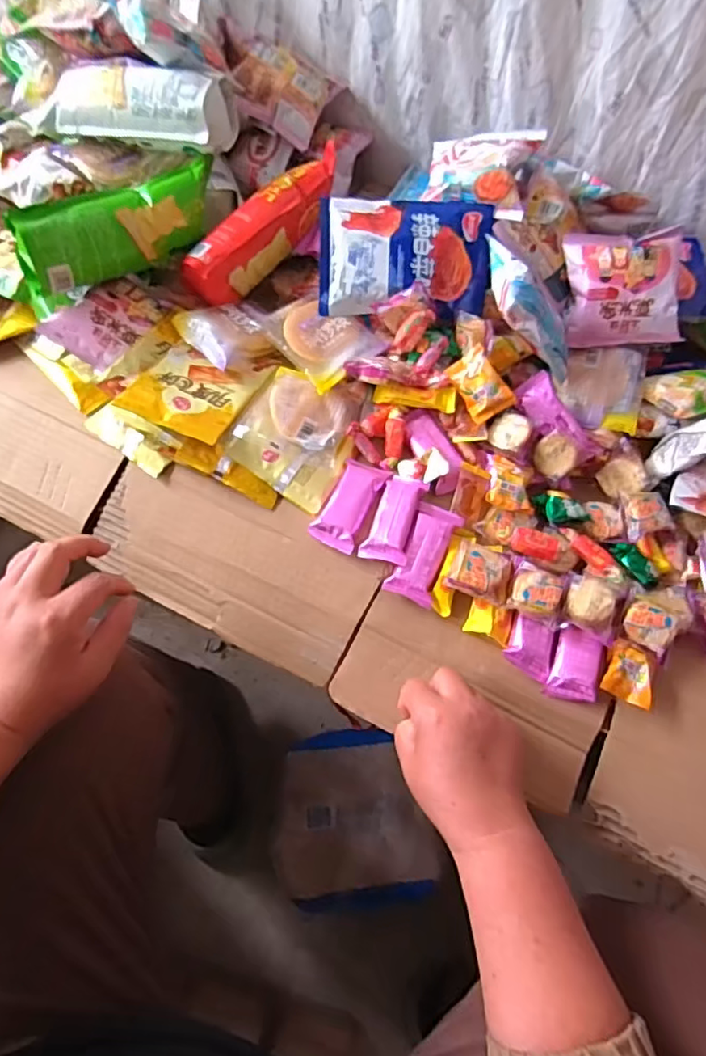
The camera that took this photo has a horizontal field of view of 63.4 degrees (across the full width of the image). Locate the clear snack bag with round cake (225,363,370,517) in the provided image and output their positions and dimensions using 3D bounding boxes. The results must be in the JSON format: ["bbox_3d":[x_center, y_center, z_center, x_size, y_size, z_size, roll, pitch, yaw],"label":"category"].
[{"bbox_3d":[-0.051,-0.101,0.565,0.106,0.034,0.140,23,62,9],"label":"clear snack bag with round cake"}]

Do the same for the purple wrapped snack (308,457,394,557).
[{"bbox_3d":[-0.002,-0.024,0.541,0.042,0.014,0.093,23,62,9],"label":"purple wrapped snack"}]

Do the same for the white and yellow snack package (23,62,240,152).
[{"bbox_3d":[-0.234,-0.441,0.593,0.212,0.065,0.063,12,61,4],"label":"white and yellow snack package"}]

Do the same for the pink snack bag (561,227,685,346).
[{"bbox_3d":[0.280,-0.246,0.592,0.114,0.111,0.032,3,16,5],"label":"pink snack bag"}]

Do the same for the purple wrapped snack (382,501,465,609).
[{"bbox_3d":[0.066,0.022,0.528,0.043,0.020,0.092,22,62,9],"label":"purple wrapped snack"}]

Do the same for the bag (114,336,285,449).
[{"bbox_3d":[-0.149,-0.151,0.564,0.111,0.013,0.135,20,62,8],"label":"bag"}]

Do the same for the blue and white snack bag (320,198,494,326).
[{"bbox_3d":[0.055,-0.277,0.592,0.173,0.030,0.116,1,95,-4],"label":"blue and white snack bag"}]

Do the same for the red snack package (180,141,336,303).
[{"bbox_3d":[-0.094,-0.322,0.619,0.049,0.055,0.205,39,80,17],"label":"red snack package"}]

